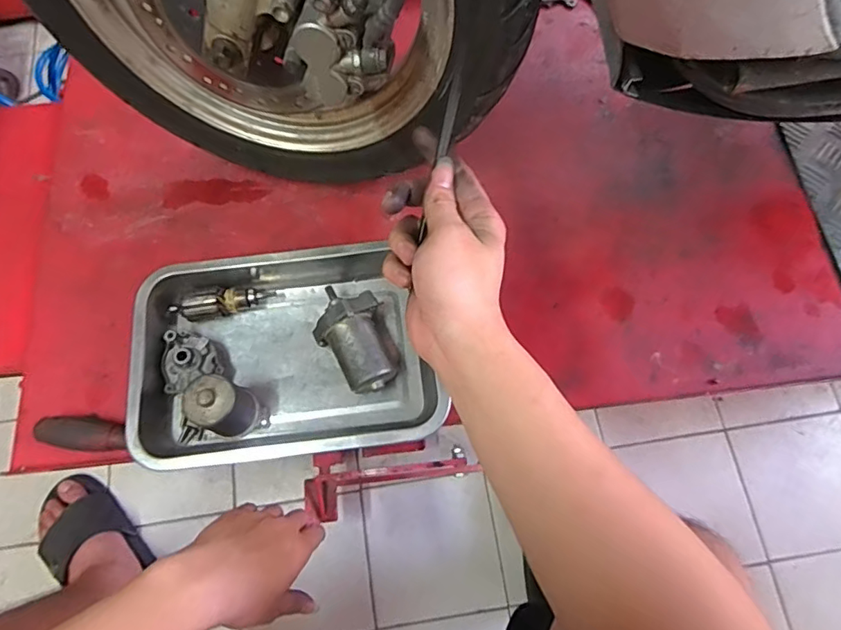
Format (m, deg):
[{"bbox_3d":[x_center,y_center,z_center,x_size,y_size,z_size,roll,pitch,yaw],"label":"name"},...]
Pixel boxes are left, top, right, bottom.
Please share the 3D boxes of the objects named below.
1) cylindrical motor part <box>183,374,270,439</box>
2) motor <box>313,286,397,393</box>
[{"bbox_3d":[-0.192,0.090,0.511,0.053,0.078,0.055,-24,73,-7],"label":"cylindrical motor part"},{"bbox_3d":[-0.065,0.019,0.547,0.078,0.057,0.119,-32,74,-10],"label":"motor"}]

